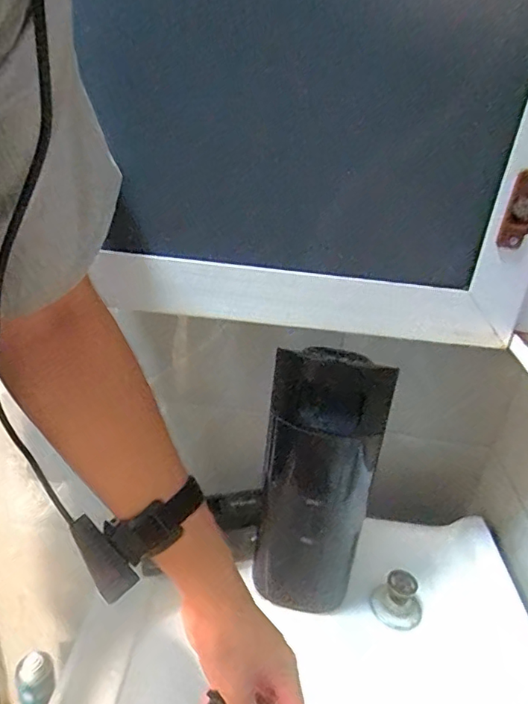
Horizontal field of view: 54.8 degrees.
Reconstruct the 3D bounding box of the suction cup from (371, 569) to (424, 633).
[{"bbox_3d":[0.158,0.288,0.596,0.059,0.048,0.046,20,29,24],"label":"suction cup"}]

